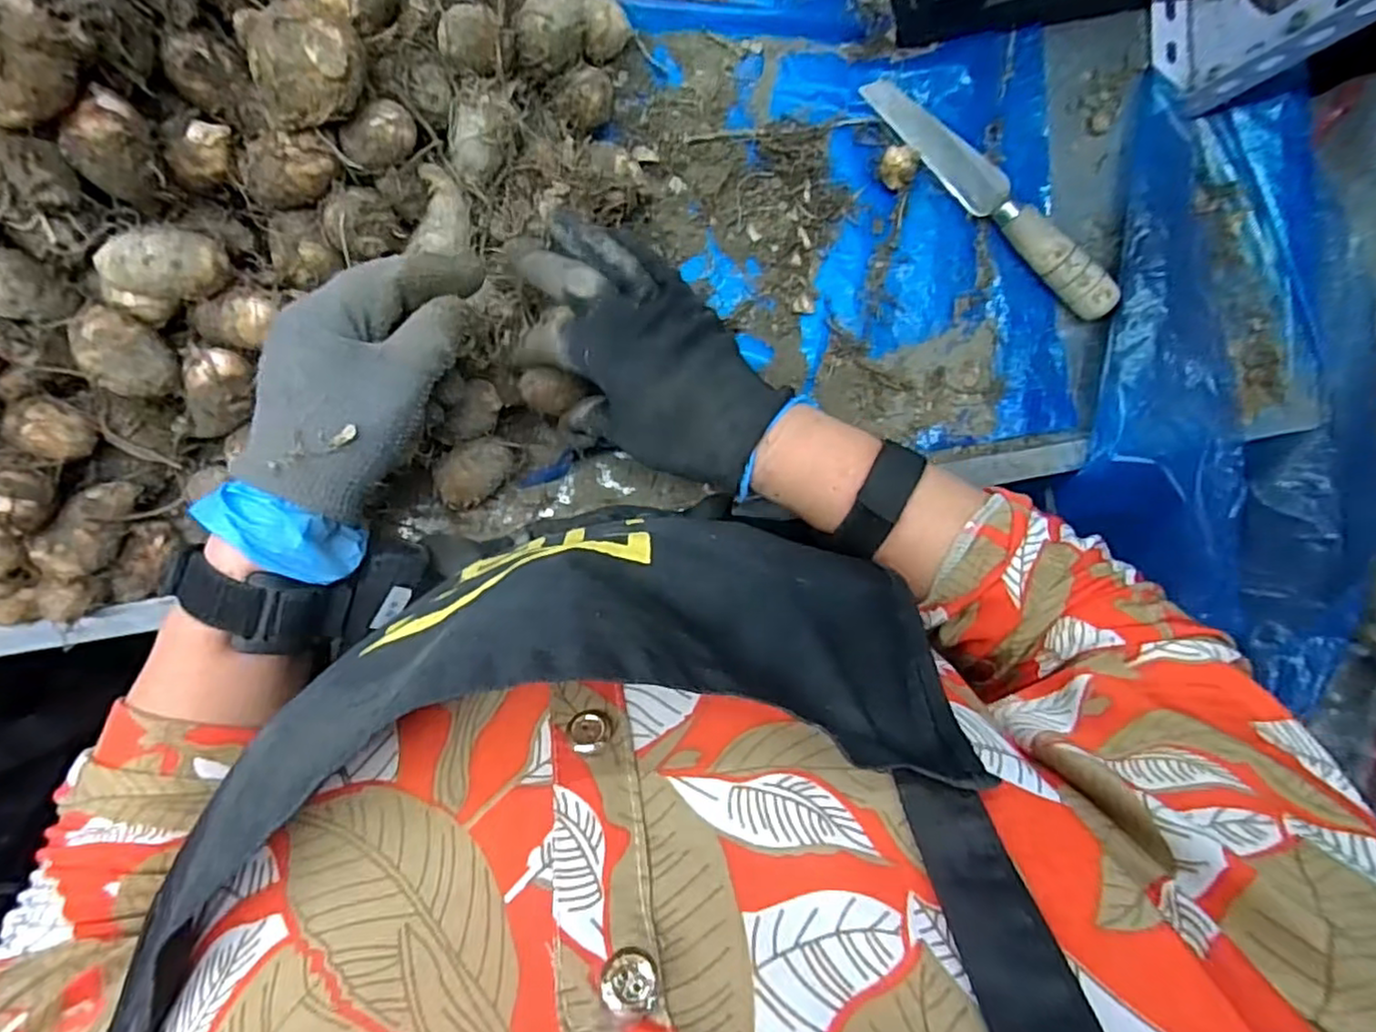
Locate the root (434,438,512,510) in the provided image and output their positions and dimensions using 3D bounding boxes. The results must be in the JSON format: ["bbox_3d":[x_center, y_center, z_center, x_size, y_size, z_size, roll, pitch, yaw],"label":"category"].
[{"bbox_3d":[-0.130,-0.027,0.418,0.048,0.034,0.033,-34,98,0],"label":"root"}]

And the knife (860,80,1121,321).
[{"bbox_3d":[0.194,-0.202,0.427,0.202,0.023,0.028,42,92,-7],"label":"knife"}]

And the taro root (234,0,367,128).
[{"bbox_3d":[-0.172,-0.204,0.311,0.048,0.035,0.043,-12,97,-3],"label":"taro root"}]

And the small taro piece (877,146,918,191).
[{"bbox_3d":[0.130,-0.215,0.422,0.019,0.019,0.021,5,96,-5],"label":"small taro piece"}]

